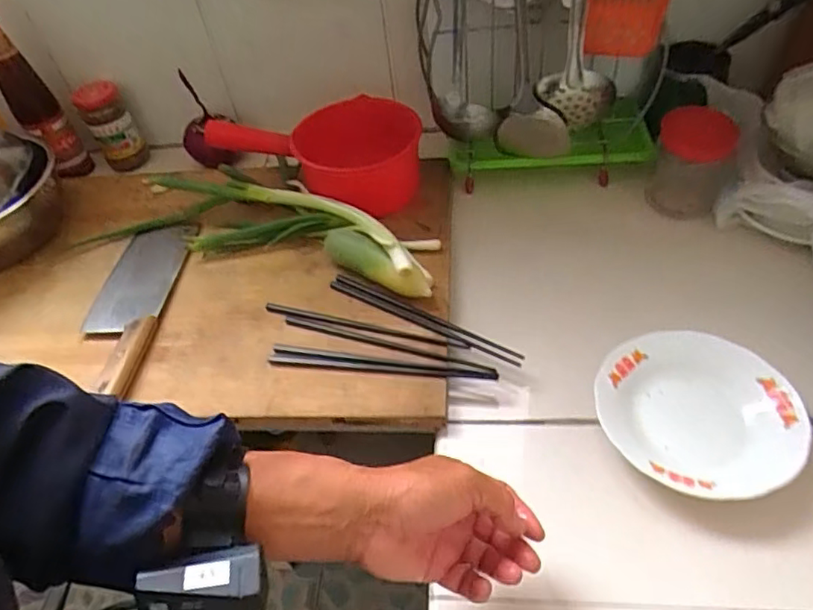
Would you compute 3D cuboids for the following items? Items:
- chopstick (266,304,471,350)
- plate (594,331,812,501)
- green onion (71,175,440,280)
[{"bbox_3d":[-0.046,0.023,0.636,0.232,0.004,0.013,9,53,16],"label":"chopstick"},{"bbox_3d":[0.263,0.096,0.534,0.168,0.040,0.166,-4,50,5],"label":"plate"},{"bbox_3d":[-0.180,-0.109,0.731,0.451,0.057,0.137,12,54,18],"label":"green onion"}]

